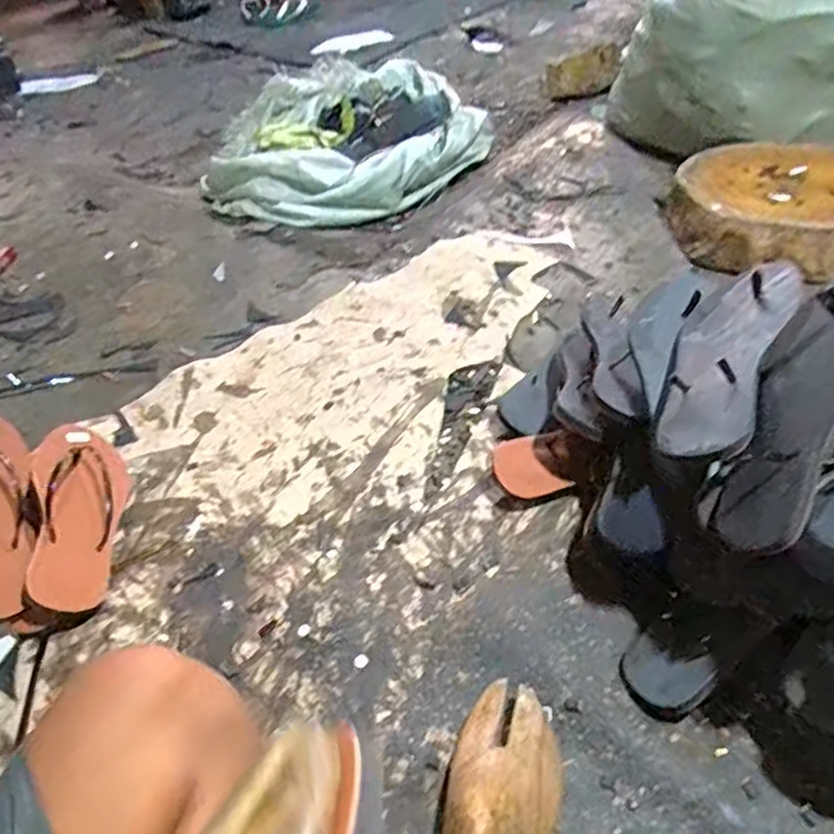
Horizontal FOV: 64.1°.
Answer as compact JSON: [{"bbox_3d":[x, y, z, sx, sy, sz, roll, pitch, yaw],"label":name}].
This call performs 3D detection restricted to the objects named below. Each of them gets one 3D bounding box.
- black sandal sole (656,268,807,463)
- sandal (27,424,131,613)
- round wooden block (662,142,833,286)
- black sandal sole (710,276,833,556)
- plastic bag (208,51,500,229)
[{"bbox_3d":[0.268,-0.058,0.588,0.095,0.022,0.231,0,46,49],"label":"black sandal sole"},{"bbox_3d":[-0.373,0.101,0.725,0.094,0.048,0.238,16,42,-28],"label":"sandal"},{"bbox_3d":[0.618,-0.348,1.106,0.369,0.091,0.346,-3,43,3],"label":"round wooden block"},{"bbox_3d":[0.292,-0.011,0.511,0.235,0.016,0.090,-65,21,-4],"label":"black sandal sole"},{"bbox_3d":[-0.206,-0.599,1.424,0.576,0.143,0.535,23,50,27],"label":"plastic bag"}]

